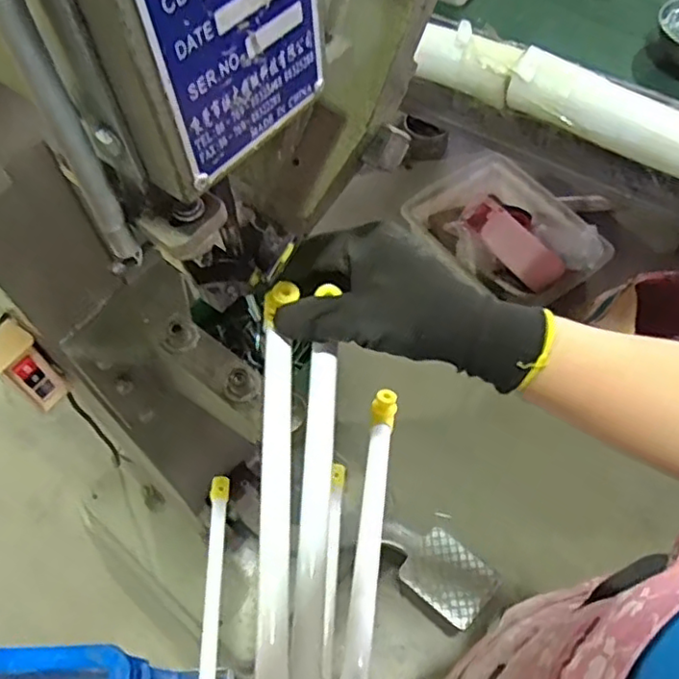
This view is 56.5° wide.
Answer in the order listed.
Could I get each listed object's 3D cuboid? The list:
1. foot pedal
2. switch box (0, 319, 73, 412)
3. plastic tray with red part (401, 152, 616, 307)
[{"bbox_3d":[0.177,0.415,1.169,0.216,0.037,0.119,35,67,21],"label":"foot pedal"},{"bbox_3d":[-0.336,0.031,0.675,0.043,0.124,0.050,32,66,20],"label":"switch box"},{"bbox_3d":[0.438,-0.288,1.617,0.384,0.176,0.471,-38,64,-18],"label":"plastic tray with red part"}]

